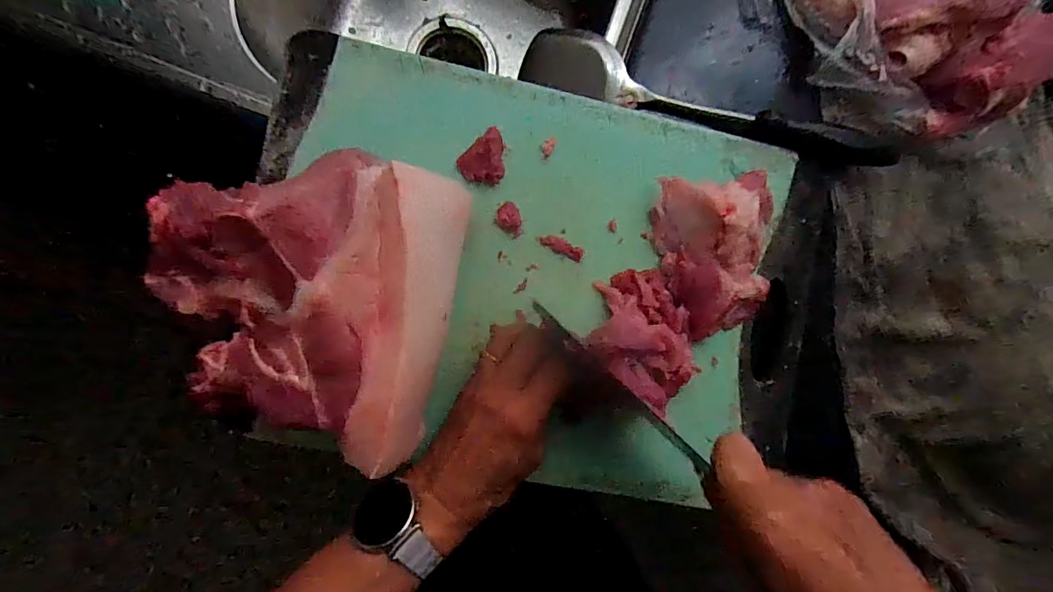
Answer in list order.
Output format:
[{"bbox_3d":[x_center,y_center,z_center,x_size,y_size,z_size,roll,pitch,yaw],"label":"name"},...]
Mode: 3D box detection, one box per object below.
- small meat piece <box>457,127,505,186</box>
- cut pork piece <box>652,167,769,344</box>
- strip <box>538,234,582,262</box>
[{"bbox_3d":[-0.029,-0.102,0.350,0.040,0.009,0.032,-45,97,-2],"label":"small meat piece"},{"bbox_3d":[0.149,-0.030,0.357,0.094,0.039,0.123,-3,91,-7],"label":"cut pork piece"},{"bbox_3d":[0.028,-0.039,0.363,0.036,0.005,0.011,26,90,-7],"label":"strip"}]

